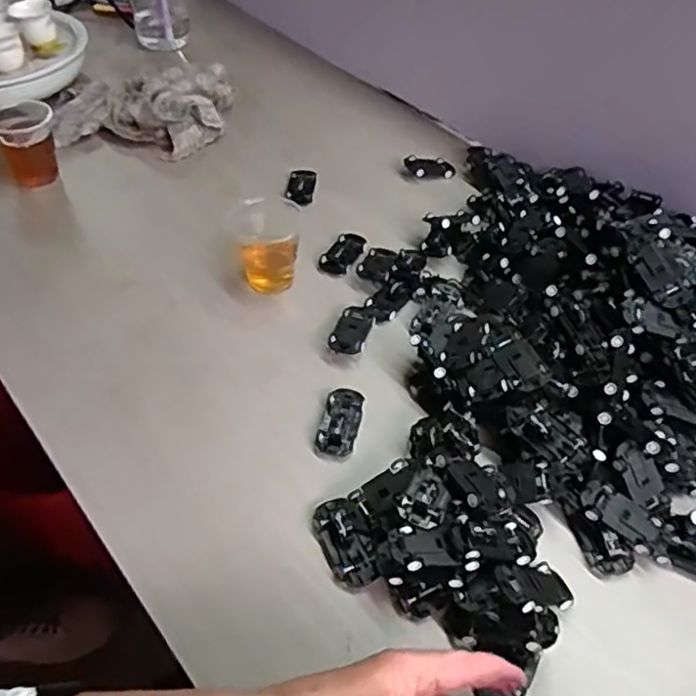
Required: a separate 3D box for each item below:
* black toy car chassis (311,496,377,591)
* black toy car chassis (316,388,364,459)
[{"bbox_3d":[-0.002,0.135,0.456,0.033,0.012,0.065,-18,52,-18],"label":"black toy car chassis"},{"bbox_3d":[-0.006,0.059,0.526,0.030,0.010,0.063,12,49,8],"label":"black toy car chassis"}]

